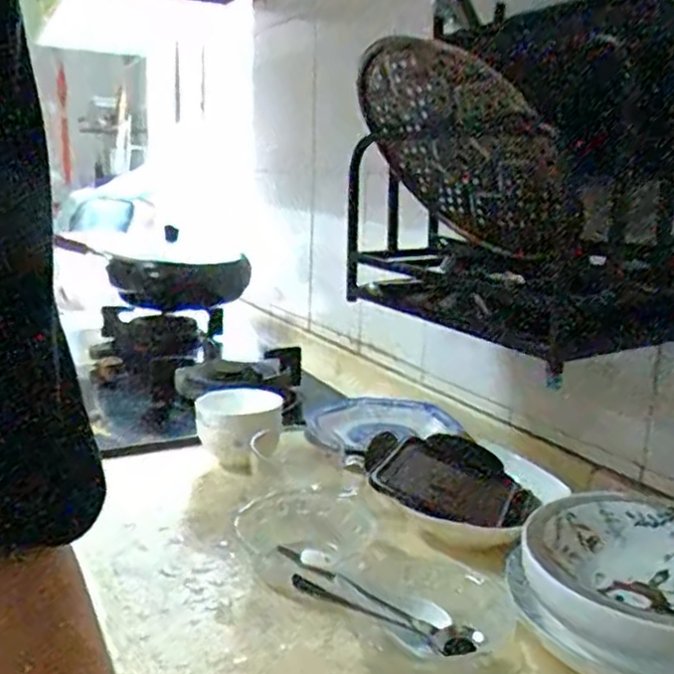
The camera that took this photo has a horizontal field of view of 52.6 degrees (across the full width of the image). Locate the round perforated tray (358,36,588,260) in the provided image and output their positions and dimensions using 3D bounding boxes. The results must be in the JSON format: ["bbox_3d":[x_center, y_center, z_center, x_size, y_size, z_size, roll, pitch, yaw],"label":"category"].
[{"bbox_3d":[0.122,-0.170,0.643,0.018,0.223,0.263,-44,38,-13],"label":"round perforated tray"}]

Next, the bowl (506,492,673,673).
[{"bbox_3d":[0.257,0.207,0.564,0.197,0.073,0.197,2,14,-1],"label":"bowl"}]

